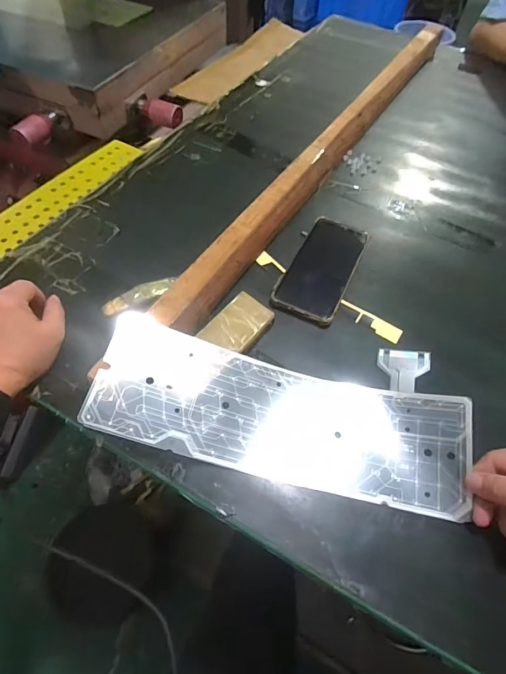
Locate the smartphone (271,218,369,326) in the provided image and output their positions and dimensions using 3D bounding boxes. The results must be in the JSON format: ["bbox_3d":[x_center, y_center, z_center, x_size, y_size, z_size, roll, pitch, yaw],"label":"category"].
[{"bbox_3d":[0.086,-0.086,0.491,0.077,0.017,0.166,23,58,11],"label":"smartphone"}]

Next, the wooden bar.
[{"bbox_3d":[0.146,-0.331,0.645,0.044,0.038,0.933,28,59,14],"label":"wooden bar"}]

